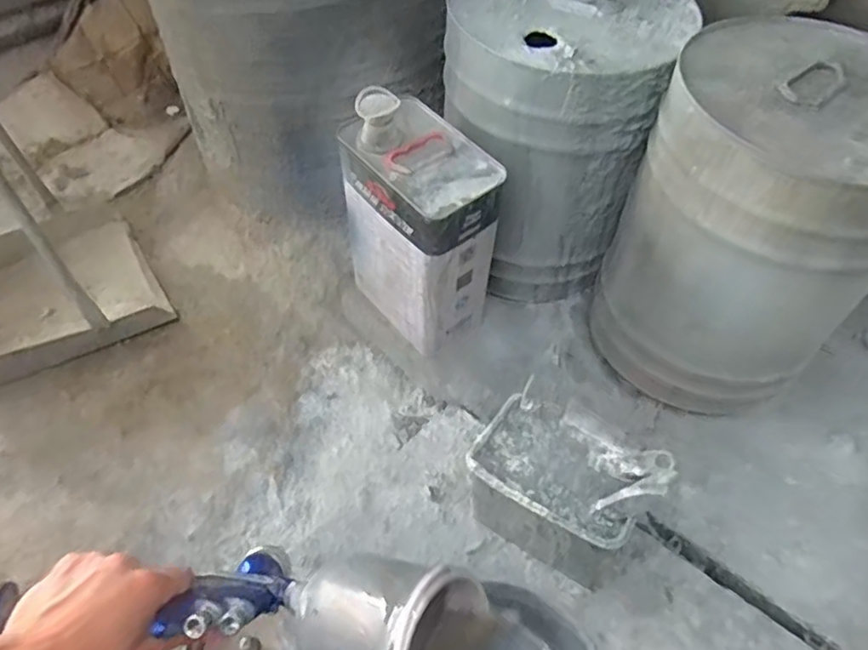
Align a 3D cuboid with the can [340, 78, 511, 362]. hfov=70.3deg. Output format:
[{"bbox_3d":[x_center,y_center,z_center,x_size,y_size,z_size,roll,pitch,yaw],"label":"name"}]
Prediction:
[{"bbox_3d":[-0.014,-0.108,0.711,0.106,0.290,0.181,-34,56,-24],"label":"can"}]

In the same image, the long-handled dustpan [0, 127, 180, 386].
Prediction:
[{"bbox_3d":[-0.620,-0.211,0.792,0.294,0.492,0.361,-28,53,-20],"label":"long-handled dustpan"}]

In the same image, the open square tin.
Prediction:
[{"bbox_3d":[0.122,0.160,0.590,0.164,0.136,0.111,30,57,26],"label":"open square tin"}]

